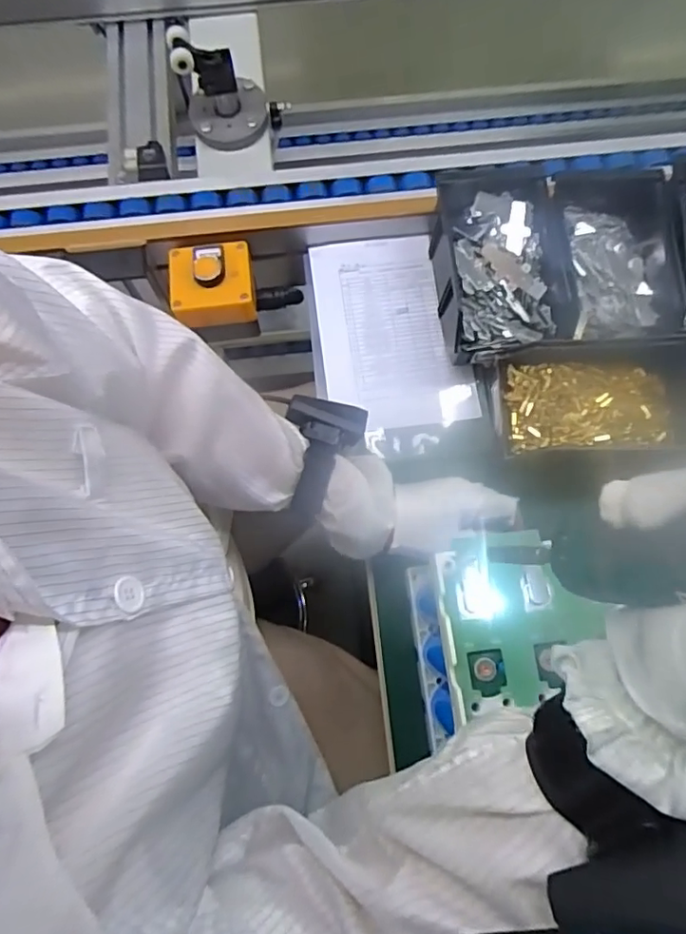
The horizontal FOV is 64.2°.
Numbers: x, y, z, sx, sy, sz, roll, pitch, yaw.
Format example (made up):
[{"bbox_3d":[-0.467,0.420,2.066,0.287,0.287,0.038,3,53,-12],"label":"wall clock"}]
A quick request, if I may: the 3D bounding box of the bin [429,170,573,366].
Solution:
[{"bbox_3d":[0.153,-0.193,0.538,0.129,0.061,0.182,-3,75,-1],"label":"bin"}]

